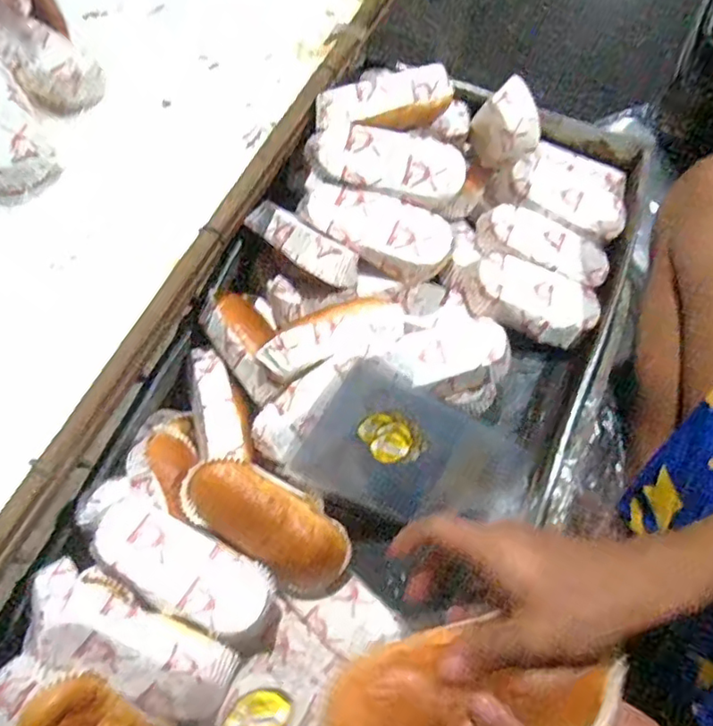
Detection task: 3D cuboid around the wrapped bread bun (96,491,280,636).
[{"bbox_3d":[-0.136,0.159,0.454,0.139,0.035,0.057,32,74,-3],"label":"wrapped bread bun"}]

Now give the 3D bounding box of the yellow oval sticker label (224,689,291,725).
[{"bbox_3d":[-0.052,0.188,0.307,0.030,0.008,0.029,13,47,38],"label":"yellow oval sticker label"}]

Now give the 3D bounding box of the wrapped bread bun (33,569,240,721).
[{"bbox_3d":[-0.164,0.218,0.435,0.144,0.045,0.068,36,74,-12],"label":"wrapped bread bun"}]

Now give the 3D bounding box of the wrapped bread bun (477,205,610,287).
[{"bbox_3d":[0.196,-0.120,0.604,0.137,0.038,0.059,19,71,-7],"label":"wrapped bread bun"}]

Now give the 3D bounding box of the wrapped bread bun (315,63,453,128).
[{"bbox_3d":[0.032,-0.254,0.560,0.143,0.044,0.050,-18,70,-18],"label":"wrapped bread bun"}]

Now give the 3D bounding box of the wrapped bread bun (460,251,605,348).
[{"bbox_3d":[0.176,-0.062,0.586,0.141,0.043,0.067,14,71,-8],"label":"wrapped bread bun"}]

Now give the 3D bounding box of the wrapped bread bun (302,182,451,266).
[{"bbox_3d":[0.020,-0.125,0.558,0.143,0.052,0.056,13,71,7],"label":"wrapped bread bun"}]

